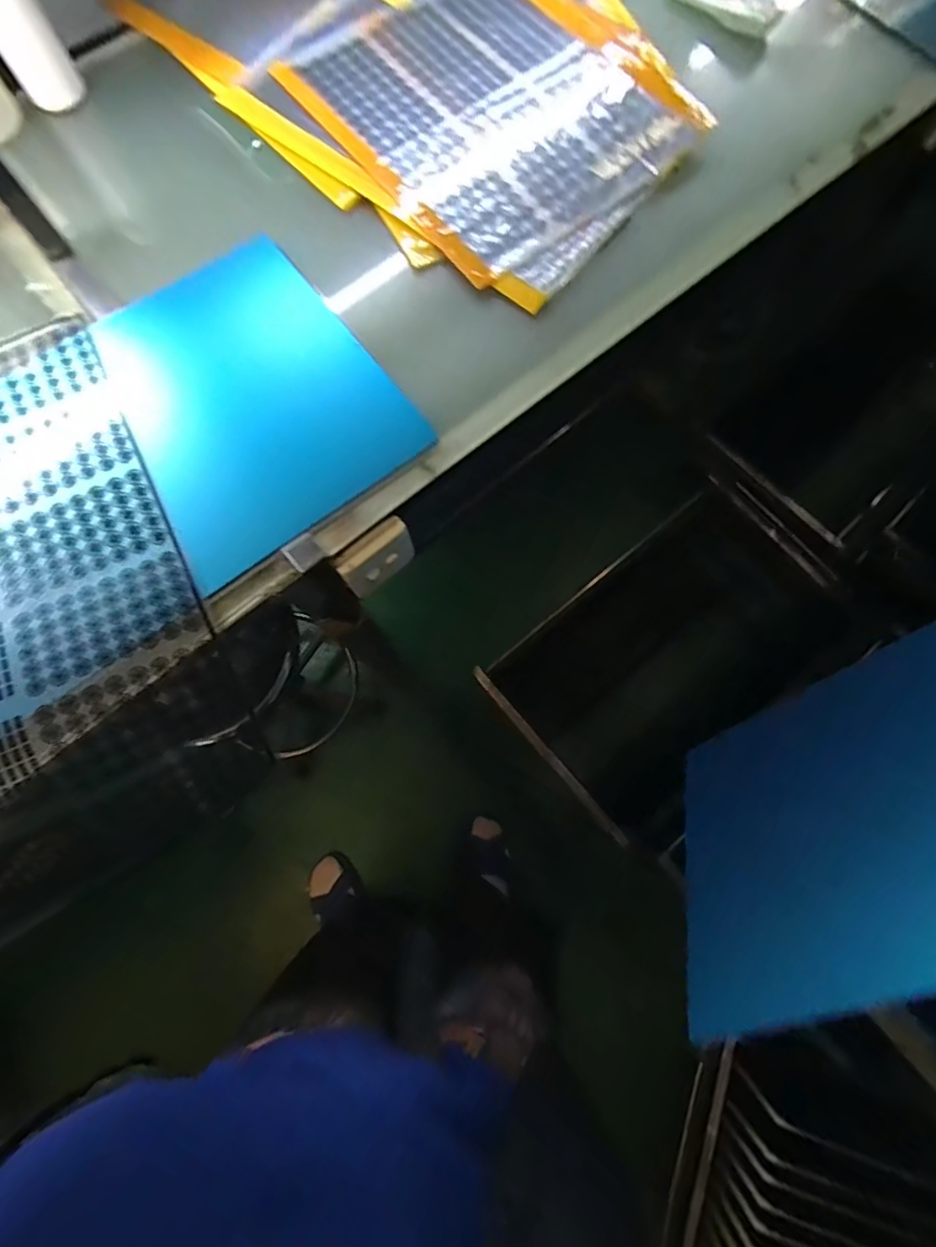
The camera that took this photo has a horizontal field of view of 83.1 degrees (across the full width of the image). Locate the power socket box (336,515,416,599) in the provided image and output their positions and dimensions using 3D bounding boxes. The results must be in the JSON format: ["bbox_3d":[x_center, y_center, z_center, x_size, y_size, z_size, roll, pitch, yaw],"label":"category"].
[{"bbox_3d":[-0.100,-0.072,0.591,0.087,0.086,0.024,-38,79,-9],"label":"power socket box"}]

